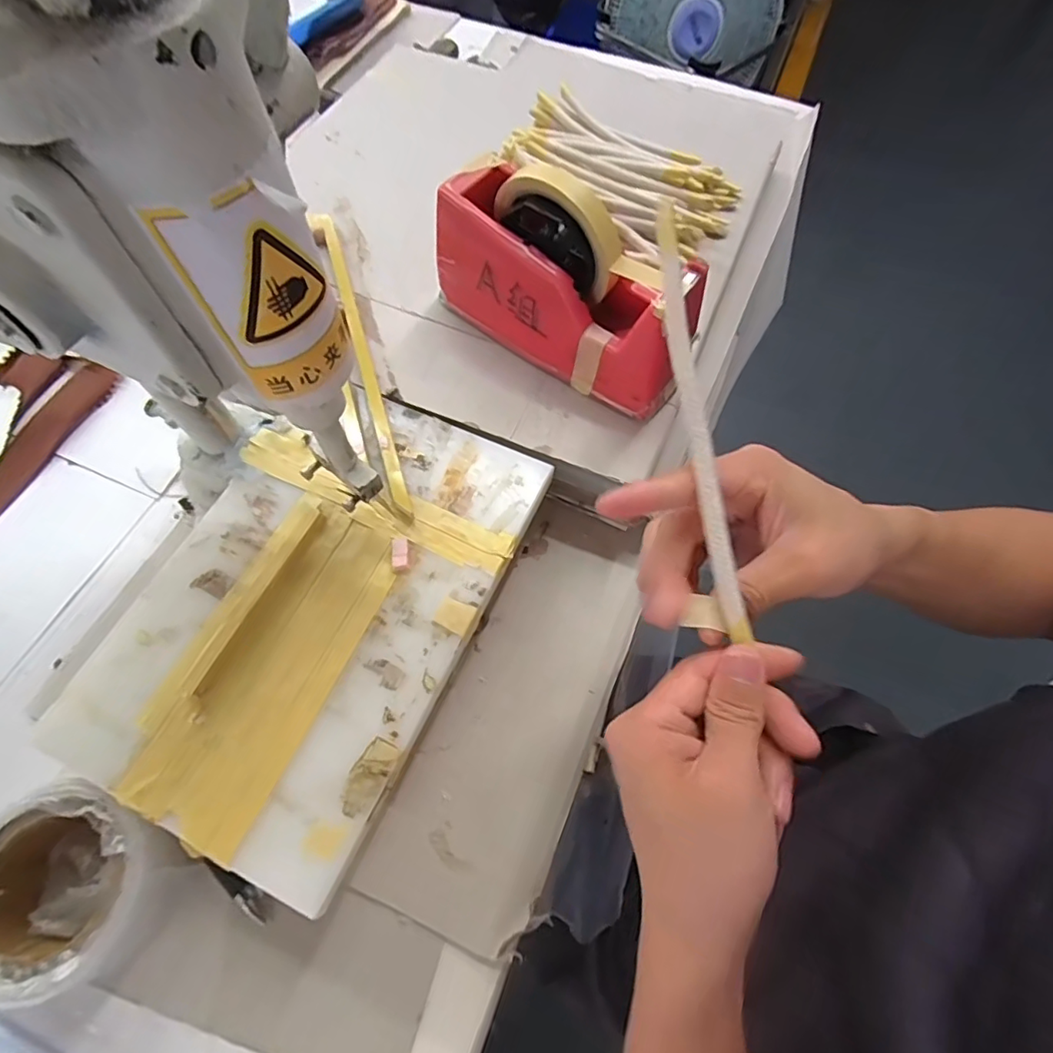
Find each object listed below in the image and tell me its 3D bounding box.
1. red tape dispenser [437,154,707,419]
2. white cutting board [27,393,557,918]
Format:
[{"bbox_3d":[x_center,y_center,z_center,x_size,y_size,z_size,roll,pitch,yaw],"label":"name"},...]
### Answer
[{"bbox_3d":[0.028,-0.177,0.397,0.202,0.117,0.063,35,68,12],"label":"red tape dispenser"},{"bbox_3d":[-0.133,0.040,0.355,0.198,0.010,0.292,24,66,8],"label":"white cutting board"}]

